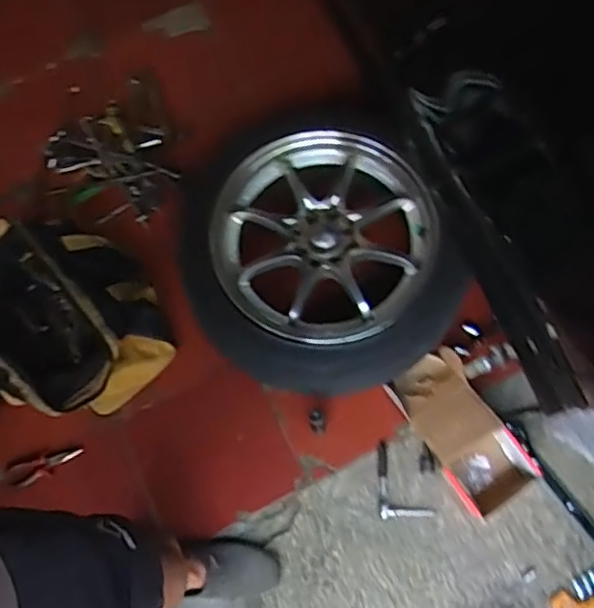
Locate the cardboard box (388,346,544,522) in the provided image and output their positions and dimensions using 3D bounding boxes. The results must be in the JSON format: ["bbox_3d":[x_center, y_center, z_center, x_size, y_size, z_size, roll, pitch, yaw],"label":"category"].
[{"bbox_3d":[0.327,0.249,1.281,0.164,0.123,0.313,-30,72,-6],"label":"cardboard box"}]

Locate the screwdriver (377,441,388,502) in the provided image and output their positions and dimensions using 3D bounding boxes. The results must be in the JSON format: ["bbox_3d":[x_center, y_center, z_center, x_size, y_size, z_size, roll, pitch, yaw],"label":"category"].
[{"bbox_3d":[0.175,0.340,1.311,0.020,0.015,0.117,-1,76,2],"label":"screwdriver"}]

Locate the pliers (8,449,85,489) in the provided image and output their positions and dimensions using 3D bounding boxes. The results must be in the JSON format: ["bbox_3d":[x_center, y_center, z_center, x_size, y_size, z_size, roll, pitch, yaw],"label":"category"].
[{"bbox_3d":[-0.525,0.339,1.353,0.155,0.007,0.050,-20,76,-3],"label":"pliers"}]

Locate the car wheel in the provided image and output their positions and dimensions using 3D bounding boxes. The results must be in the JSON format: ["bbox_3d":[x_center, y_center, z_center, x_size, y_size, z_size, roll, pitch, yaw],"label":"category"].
[{"bbox_3d":[0.029,-0.084,1.363,0.553,0.247,0.530,-1,71,4],"label":"car wheel"}]

